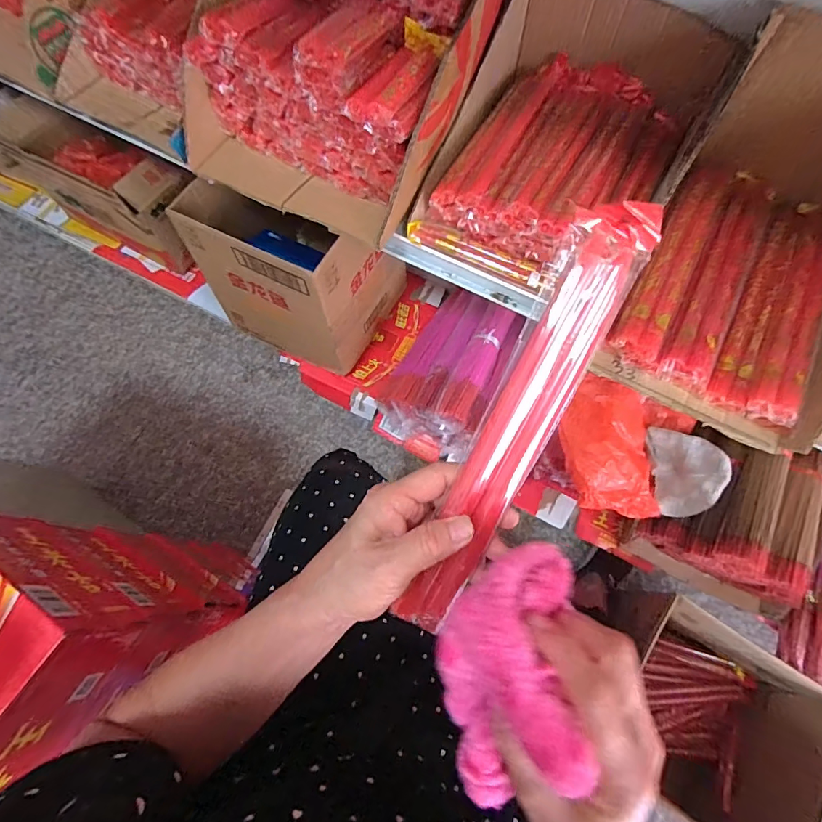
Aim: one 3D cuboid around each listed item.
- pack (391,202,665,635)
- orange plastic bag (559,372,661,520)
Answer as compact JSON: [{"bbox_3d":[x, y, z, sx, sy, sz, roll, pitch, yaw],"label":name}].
[{"bbox_3d":[0.058,0.017,0.253,0.038,0.017,0.269,25,105,9],"label":"pack"},{"bbox_3d":[0.383,0.067,0.848,0.205,0.082,0.246,6,69,2],"label":"orange plastic bag"}]

